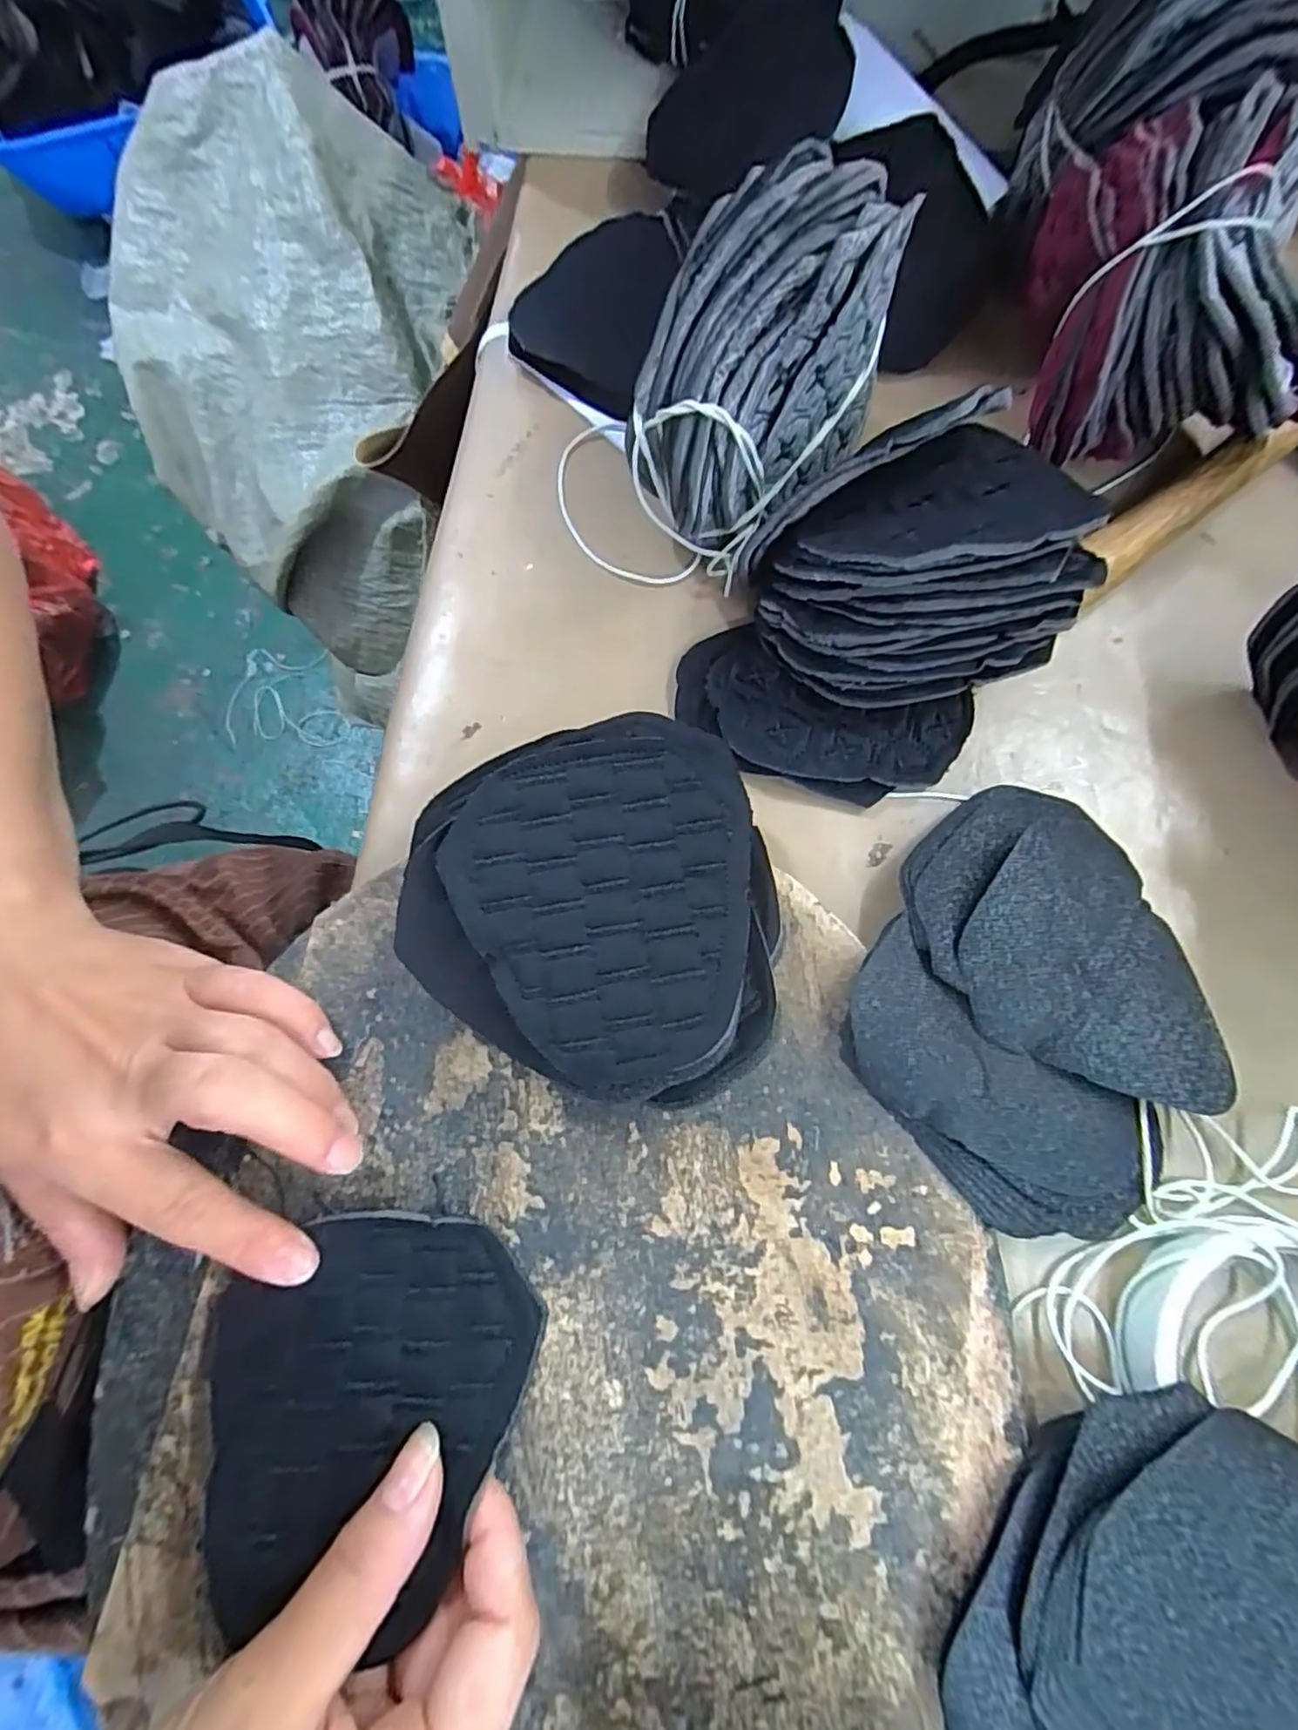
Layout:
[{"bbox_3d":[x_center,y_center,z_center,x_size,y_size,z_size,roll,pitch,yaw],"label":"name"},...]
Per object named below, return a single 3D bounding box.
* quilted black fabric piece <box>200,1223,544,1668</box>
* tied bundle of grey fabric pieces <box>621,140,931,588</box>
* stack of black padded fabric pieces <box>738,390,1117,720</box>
[{"bbox_3d":[-0.087,0.157,0.196,0.098,0.023,0.093,5,75,1],"label":"quilted black fabric piece"},{"bbox_3d":[0.039,-0.181,0.258,0.068,0.111,0.096,32,77,8],"label":"tied bundle of grey fabric pieces"},{"bbox_3d":[0.106,-0.112,0.255,0.115,0.072,0.097,-32,77,-8],"label":"stack of black padded fabric pieces"}]

